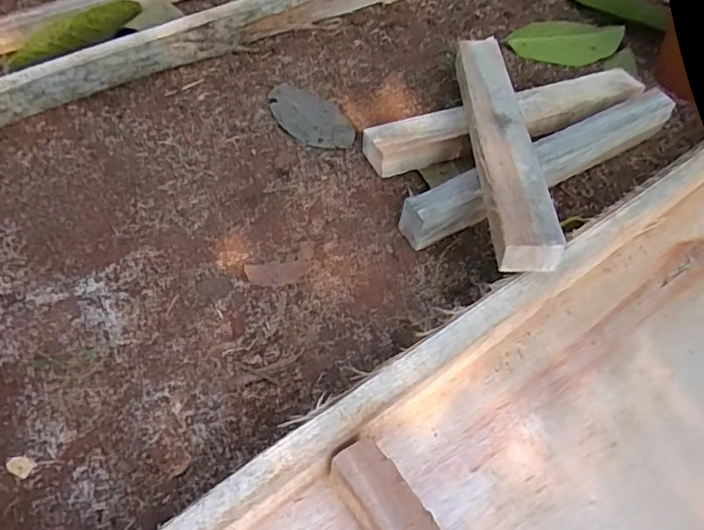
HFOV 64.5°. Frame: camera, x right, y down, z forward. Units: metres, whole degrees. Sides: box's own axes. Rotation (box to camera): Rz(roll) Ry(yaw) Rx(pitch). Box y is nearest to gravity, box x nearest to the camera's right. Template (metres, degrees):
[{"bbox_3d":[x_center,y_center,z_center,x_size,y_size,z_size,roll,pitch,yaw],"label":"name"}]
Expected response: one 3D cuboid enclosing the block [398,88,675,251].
[{"bbox_3d":[0.247,-0.127,0.711,0.420,0.061,0.045,-24,60,-19],"label":"block"}]

